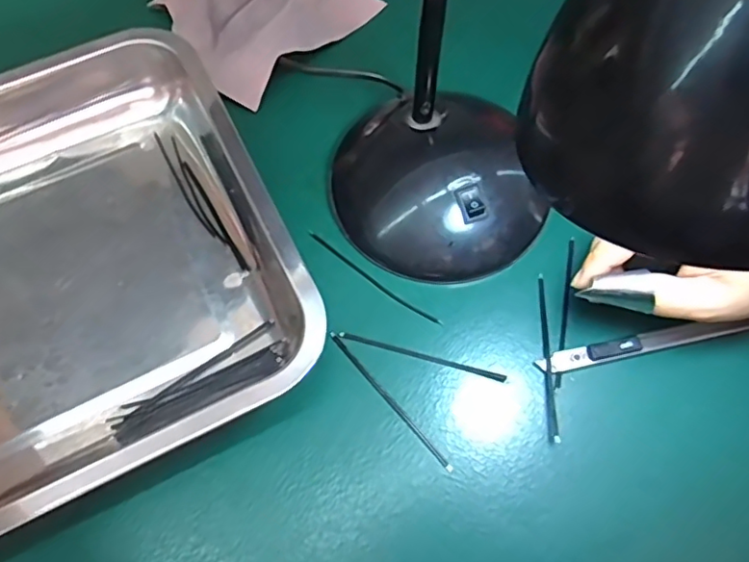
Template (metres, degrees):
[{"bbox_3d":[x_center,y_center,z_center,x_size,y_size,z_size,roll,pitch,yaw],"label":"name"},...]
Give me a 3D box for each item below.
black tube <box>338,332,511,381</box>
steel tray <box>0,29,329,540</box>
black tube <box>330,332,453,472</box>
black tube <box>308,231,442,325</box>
[{"bbox_3d":[0.027,0.042,0.336,0.094,0.004,0.005,16,68,6],"label":"black tube"},{"bbox_3d":[-0.228,0.006,0.330,0.345,0.044,0.269,-25,70,-10],"label":"steel tray"},{"bbox_3d":[0.008,0.065,0.326,0.004,0.004,0.098,-38,72,-15],"label":"black tube"},{"bbox_3d":[-0.002,-0.002,0.356,0.097,0.004,0.006,35,71,13],"label":"black tube"}]

